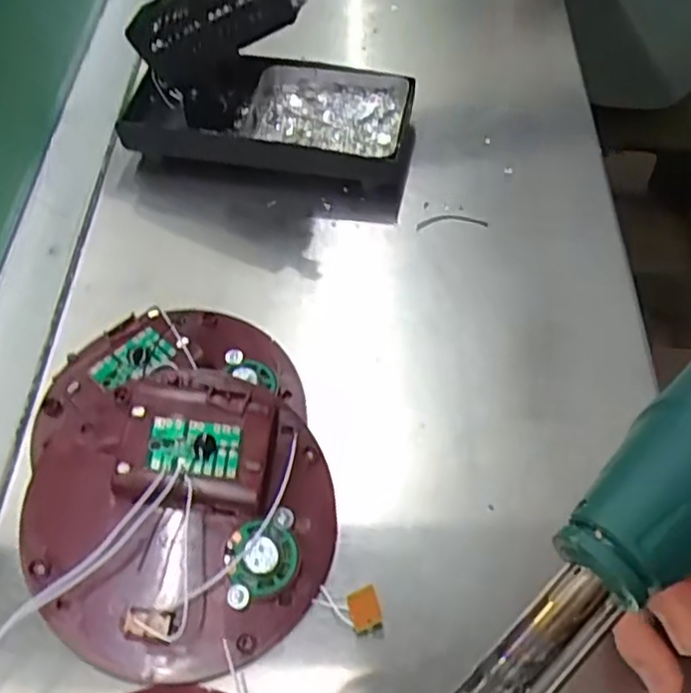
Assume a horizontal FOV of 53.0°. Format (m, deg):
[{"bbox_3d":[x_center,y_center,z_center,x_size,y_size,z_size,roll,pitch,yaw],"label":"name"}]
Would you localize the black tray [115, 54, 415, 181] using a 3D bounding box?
[{"bbox_3d":[-0.044,-0.143,0.421,0.170,0.032,0.081,9,56,7],"label":"black tray"}]

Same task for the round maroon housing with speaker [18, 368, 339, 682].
[{"bbox_3d":[-0.069,0.066,0.281,0.126,0.037,0.121,4,56,3],"label":"round maroon housing with speaker"}]

